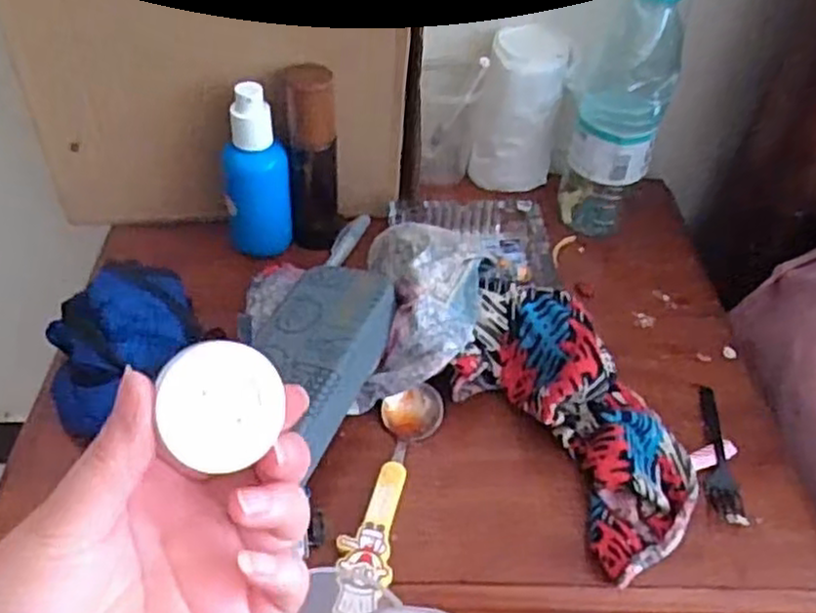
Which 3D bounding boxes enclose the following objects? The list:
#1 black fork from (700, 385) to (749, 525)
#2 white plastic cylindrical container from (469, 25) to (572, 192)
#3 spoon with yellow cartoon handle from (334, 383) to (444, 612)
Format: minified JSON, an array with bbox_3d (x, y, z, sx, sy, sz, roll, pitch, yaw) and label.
[{"bbox_3d":[0.200,0.093,0.476,0.019,0.007,0.101,9,45,3],"label":"black fork"},{"bbox_3d":[0.093,-0.159,0.621,0.067,0.124,0.064,13,46,7],"label":"white plastic cylindrical container"},{"bbox_3d":[-0.012,0.109,0.436,0.035,0.014,0.149,13,46,7],"label":"spoon with yellow cartoon handle"}]

